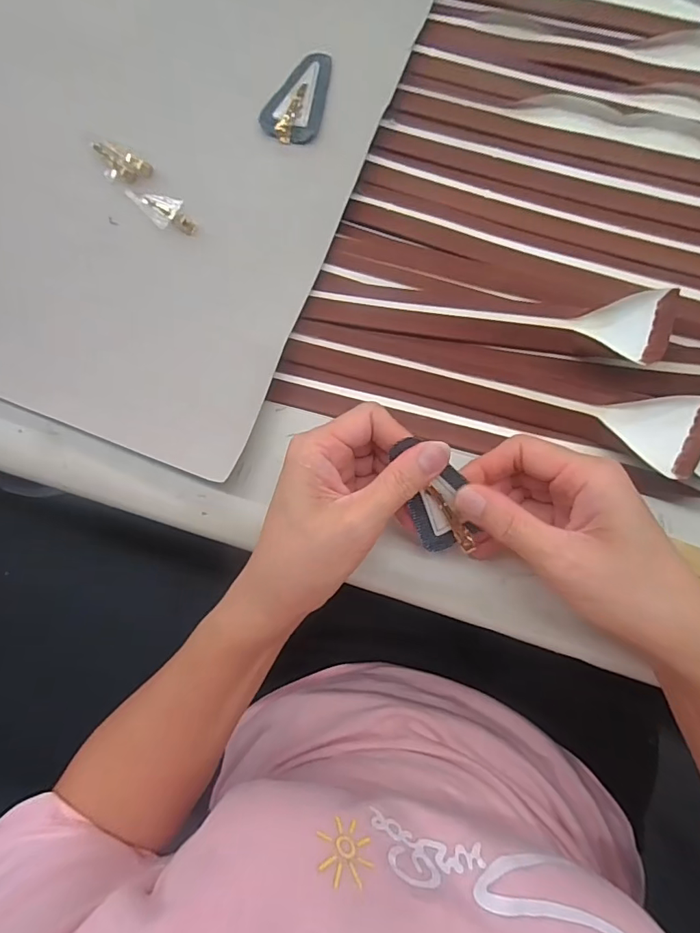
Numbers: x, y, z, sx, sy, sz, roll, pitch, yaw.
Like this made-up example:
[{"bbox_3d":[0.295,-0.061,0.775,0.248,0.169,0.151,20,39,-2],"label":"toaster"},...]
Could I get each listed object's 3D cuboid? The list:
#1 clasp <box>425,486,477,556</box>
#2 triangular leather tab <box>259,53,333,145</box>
[{"bbox_3d":[0.055,0.028,0.261,0.008,0.004,0.040,-33,94,2],"label":"clasp"},{"bbox_3d":[-0.035,-0.255,0.332,0.039,0.007,0.067,13,87,8],"label":"triangular leather tab"}]

